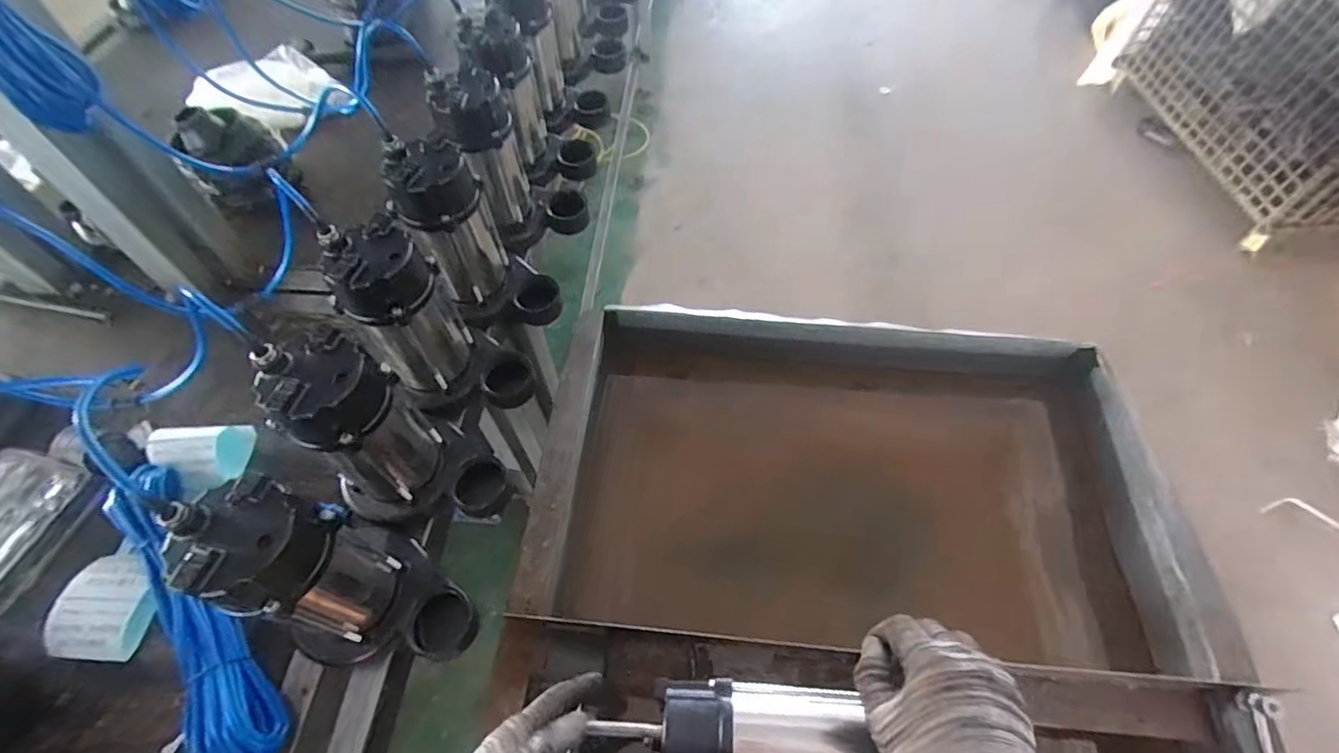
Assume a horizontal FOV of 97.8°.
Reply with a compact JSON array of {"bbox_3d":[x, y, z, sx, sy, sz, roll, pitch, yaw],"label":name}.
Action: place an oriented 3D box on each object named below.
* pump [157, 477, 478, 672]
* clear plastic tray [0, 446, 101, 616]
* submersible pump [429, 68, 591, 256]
[{"bbox_3d":[-0.297,0.188,0.519,0.169,0.238,0.129,22,61,14],"label":"pump"},{"bbox_3d":[-0.760,0.170,0.665,0.127,0.056,0.163,13,59,9],"label":"clear plastic tray"},{"bbox_3d":[-0.216,-0.295,0.819,0.157,0.236,0.100,-25,61,-14],"label":"submersible pump"}]

